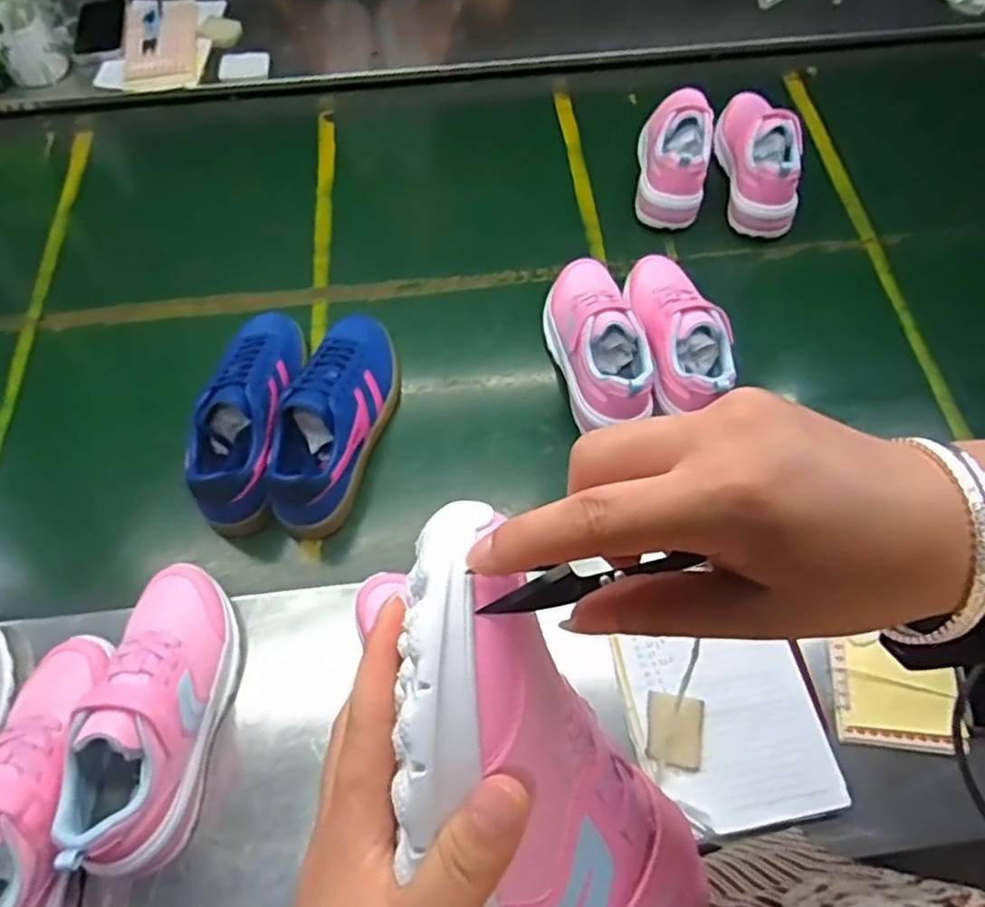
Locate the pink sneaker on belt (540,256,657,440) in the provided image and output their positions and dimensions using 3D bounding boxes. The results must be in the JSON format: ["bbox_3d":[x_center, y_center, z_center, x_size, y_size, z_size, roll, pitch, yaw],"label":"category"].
[{"bbox_3d":[0.118,-0.126,0.741,0.088,0.095,0.211,-12,64,-7],"label":"pink sneaker on belt"}]

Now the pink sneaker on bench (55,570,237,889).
[{"bbox_3d":[-0.268,0.196,0.539,0.085,0.087,0.228,4,64,1],"label":"pink sneaker on bench"}]

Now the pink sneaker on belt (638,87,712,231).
[{"bbox_3d":[0.235,-0.398,0.891,0.078,0.101,0.206,8,64,3],"label":"pink sneaker on belt"}]

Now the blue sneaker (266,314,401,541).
[{"bbox_3d":[-0.160,-0.047,0.708,0.084,0.084,0.257,11,64,5],"label":"blue sneaker"}]

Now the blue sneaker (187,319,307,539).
[{"bbox_3d":[-0.248,-0.050,0.710,0.078,0.088,0.246,5,64,2],"label":"blue sneaker"}]

